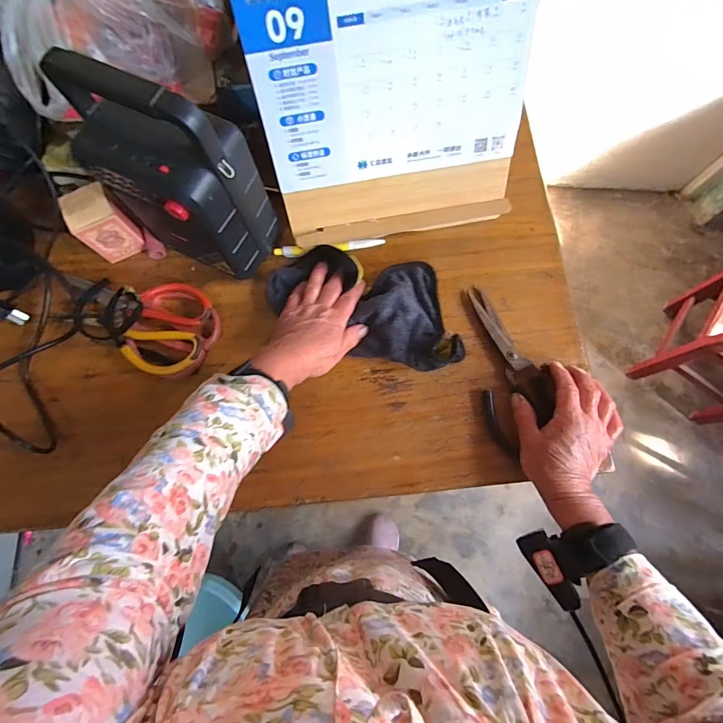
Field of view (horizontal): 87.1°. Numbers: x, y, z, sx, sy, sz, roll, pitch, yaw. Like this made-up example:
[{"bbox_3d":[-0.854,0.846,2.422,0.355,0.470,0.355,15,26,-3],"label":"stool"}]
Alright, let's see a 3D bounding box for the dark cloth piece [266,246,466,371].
[{"bbox_3d":[0.003,-0.063,0.438,0.222,0.036,0.133,5,77,3],"label":"dark cloth piece"}]

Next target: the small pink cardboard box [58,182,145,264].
[{"bbox_3d":[-0.305,-0.162,0.451,0.057,0.068,0.057,-39,79,-8],"label":"small pink cardboard box"}]

